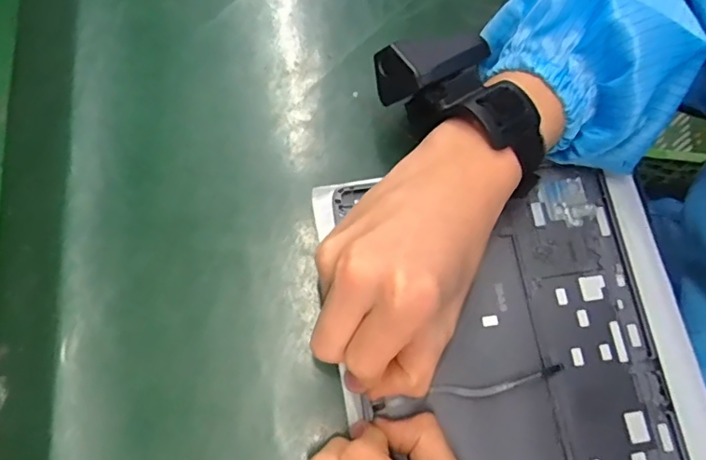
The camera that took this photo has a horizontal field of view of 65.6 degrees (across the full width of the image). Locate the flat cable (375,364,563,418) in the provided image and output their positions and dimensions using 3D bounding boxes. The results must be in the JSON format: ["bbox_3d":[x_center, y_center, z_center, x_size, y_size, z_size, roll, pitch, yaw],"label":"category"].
[{"bbox_3d":[0.065,0.088,0.301,0.105,0.009,0.010,-11,74,-2],"label":"flat cable"}]

